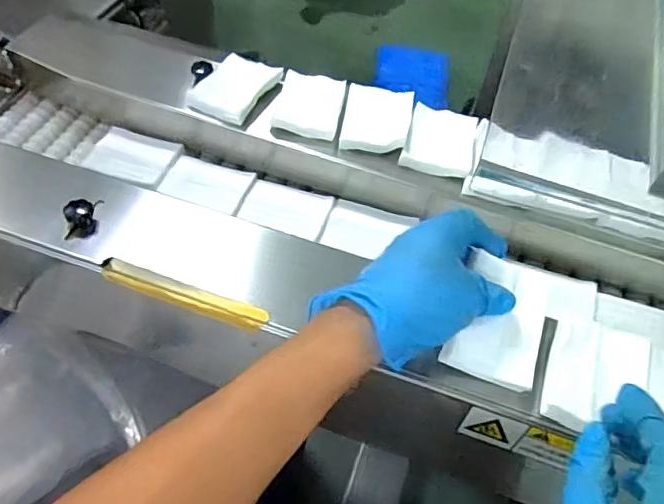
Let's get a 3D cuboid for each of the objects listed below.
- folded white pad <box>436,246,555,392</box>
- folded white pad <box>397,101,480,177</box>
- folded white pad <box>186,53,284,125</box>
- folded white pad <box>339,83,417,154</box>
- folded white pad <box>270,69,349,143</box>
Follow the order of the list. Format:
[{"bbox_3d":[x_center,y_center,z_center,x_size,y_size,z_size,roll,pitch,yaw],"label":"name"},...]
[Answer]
[{"bbox_3d":[0.127,0.050,0.426,0.069,0.008,0.094,20,71,-5],"label":"folded white pad"},{"bbox_3d":[0.114,-0.116,0.584,0.068,0.014,0.100,15,52,6],"label":"folded white pad"},{"bbox_3d":[-0.105,-0.181,0.622,0.069,0.018,0.092,23,53,12],"label":"folded white pad"},{"bbox_3d":[0.048,-0.143,0.602,0.069,0.021,0.094,12,52,3],"label":"folded white pad"},{"bbox_3d":[-0.024,-0.161,0.620,0.070,0.018,0.083,10,52,2],"label":"folded white pad"}]

